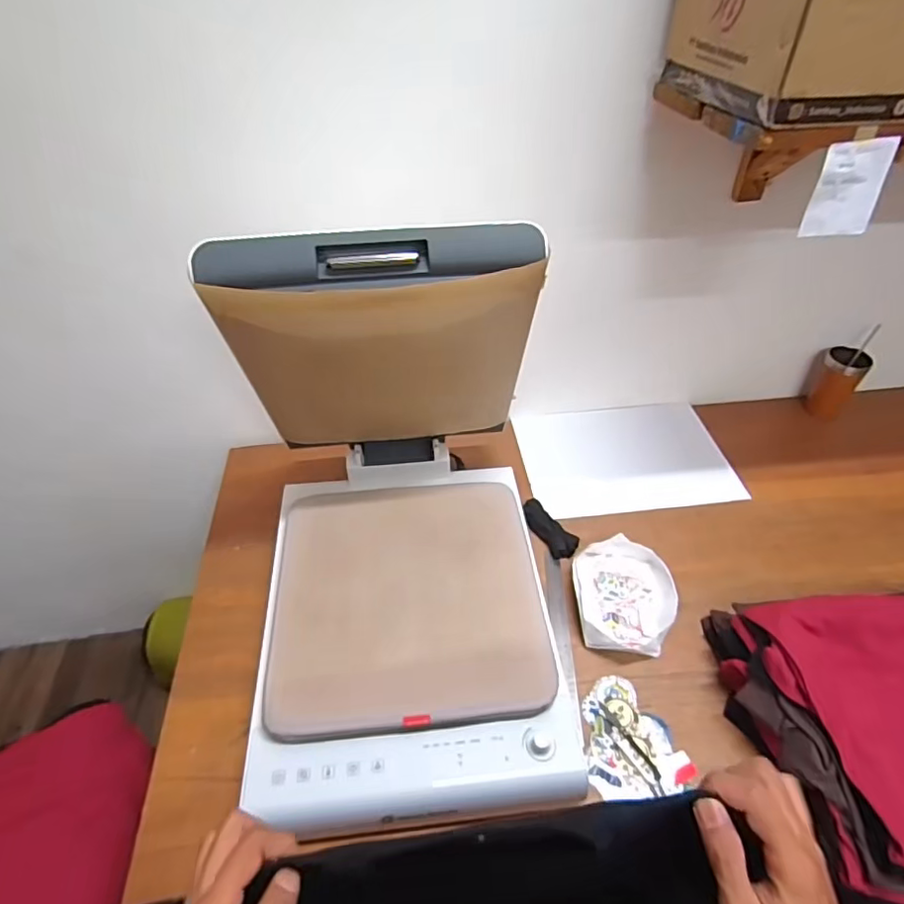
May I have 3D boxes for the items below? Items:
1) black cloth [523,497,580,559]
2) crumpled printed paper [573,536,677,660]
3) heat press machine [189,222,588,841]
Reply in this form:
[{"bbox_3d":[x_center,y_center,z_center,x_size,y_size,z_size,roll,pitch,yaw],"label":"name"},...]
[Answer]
[{"bbox_3d":[0.173,0.140,1.016,0.050,0.028,0.126,-28,51,-25],"label":"black cloth"},{"bbox_3d":[0.278,0.232,0.909,0.160,0.038,0.203,0,45,0],"label":"crumpled printed paper"},{"bbox_3d":[-0.060,0.064,0.697,0.443,0.508,0.581,-3,45,-3],"label":"heat press machine"}]

